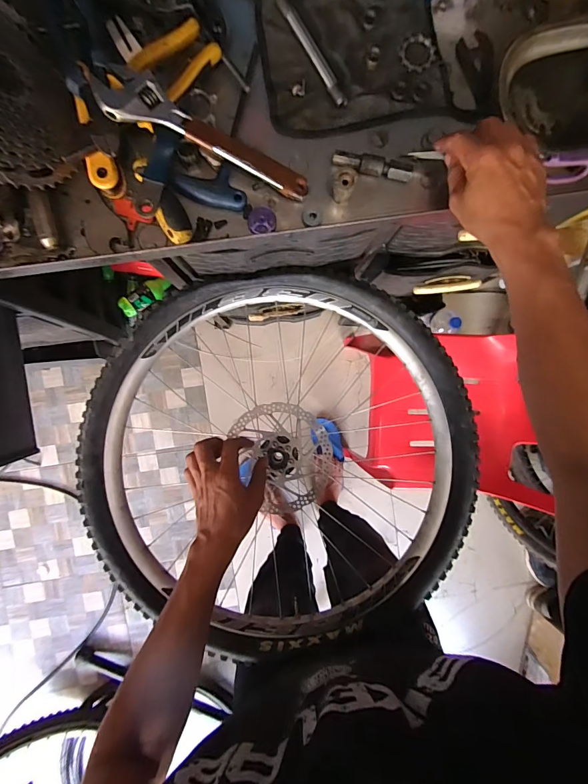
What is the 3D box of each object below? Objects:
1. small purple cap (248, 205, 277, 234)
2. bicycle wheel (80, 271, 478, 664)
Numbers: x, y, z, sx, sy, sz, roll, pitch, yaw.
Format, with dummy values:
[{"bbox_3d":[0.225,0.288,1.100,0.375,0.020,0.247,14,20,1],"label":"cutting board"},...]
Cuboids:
[{"bbox_3d":[-0.039,-0.211,0.459,0.034,0.013,0.038,-8,93,-2],"label":"small purple cap"},{"bbox_3d":[-0.024,0.107,0.637,0.638,0.110,0.619,0,93,-3],"label":"bicycle wheel"}]

